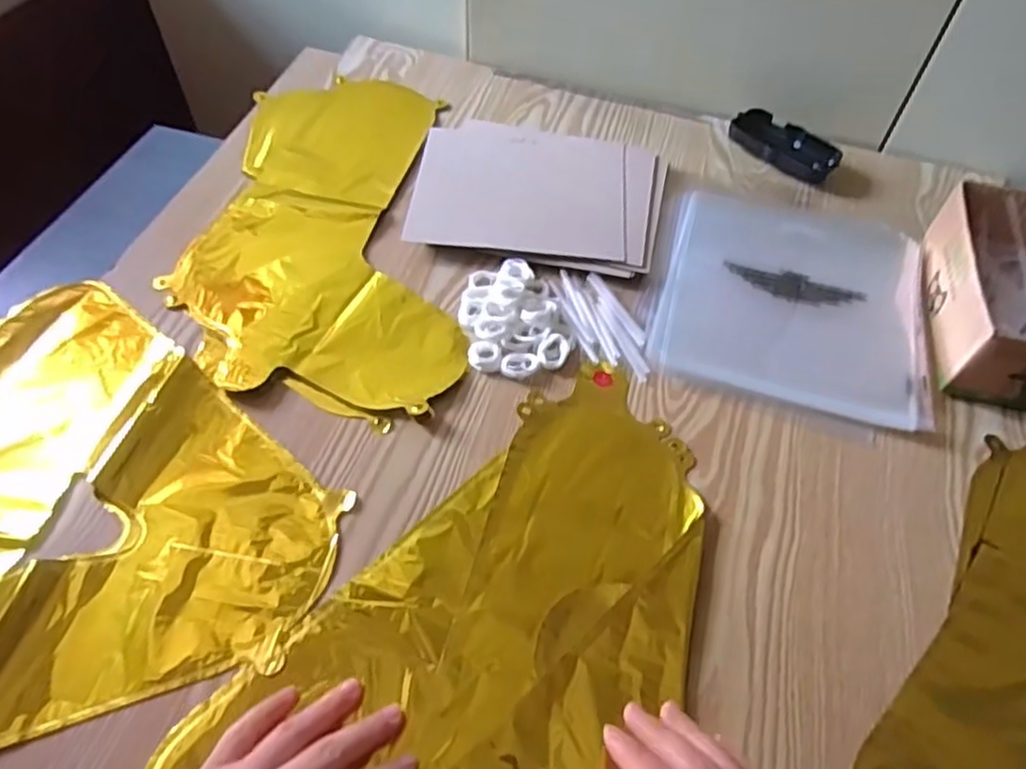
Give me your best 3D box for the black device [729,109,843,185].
[{"bbox_3d":[0.270,-0.238,0.694,0.107,0.018,0.059,29,58,17],"label":"black device"}]

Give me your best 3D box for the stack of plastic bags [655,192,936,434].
[{"bbox_3d":[0.232,-0.074,0.579,0.209,0.009,0.216,14,55,7],"label":"stack of plastic bags"}]

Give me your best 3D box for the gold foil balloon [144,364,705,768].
[{"bbox_3d":[-0.031,0.156,0.413,0.252,0.011,0.410,16,55,8],"label":"gold foil balloon"}]

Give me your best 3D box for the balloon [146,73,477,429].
[{"bbox_3d":[-0.170,-0.140,0.610,0.220,0.012,0.406,-4,55,-6],"label":"balloon"}]

